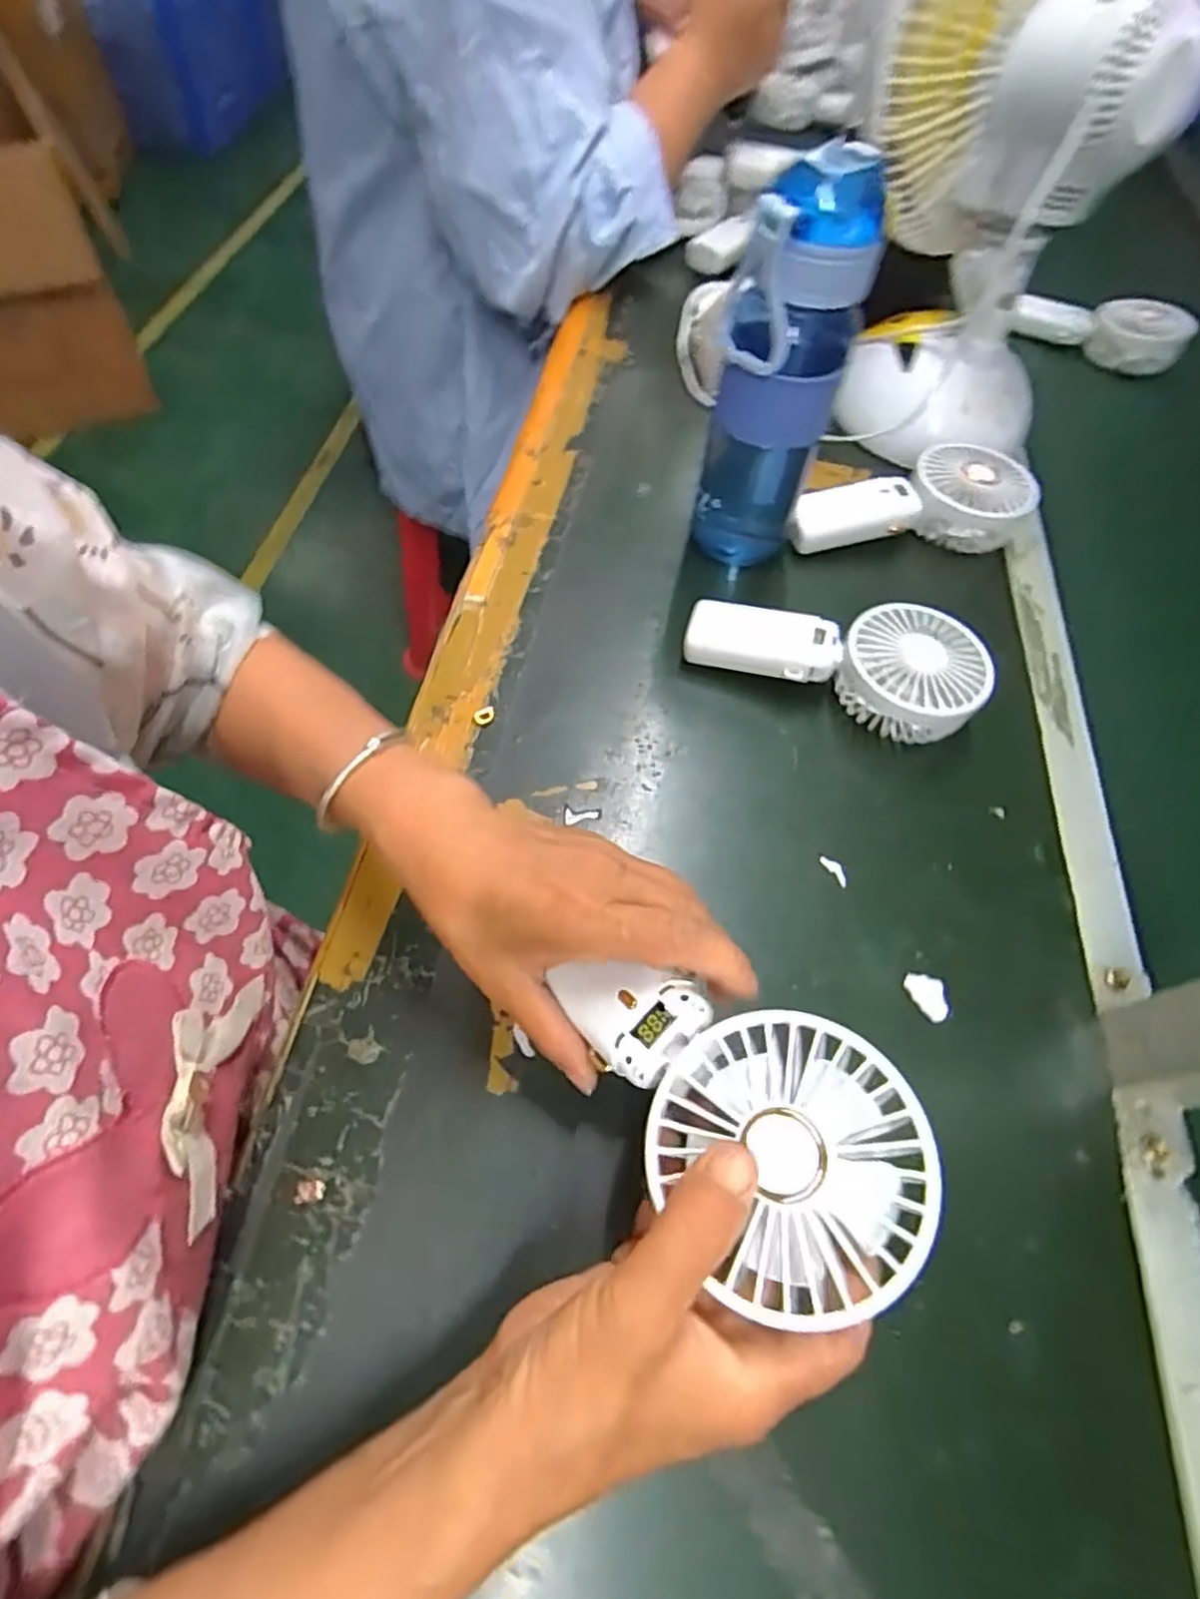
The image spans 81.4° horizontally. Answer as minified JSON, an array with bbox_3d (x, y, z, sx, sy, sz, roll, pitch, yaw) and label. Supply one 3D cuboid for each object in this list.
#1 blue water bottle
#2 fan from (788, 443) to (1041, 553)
[{"bbox_3d":[0.105,-0.248,0.433,0.075,0.223,0.059,18,59,6],"label":"blue water bottle"},{"bbox_3d":[0.231,-0.232,0.543,0.190,0.050,0.080,-3,59,-6],"label":"fan"}]

